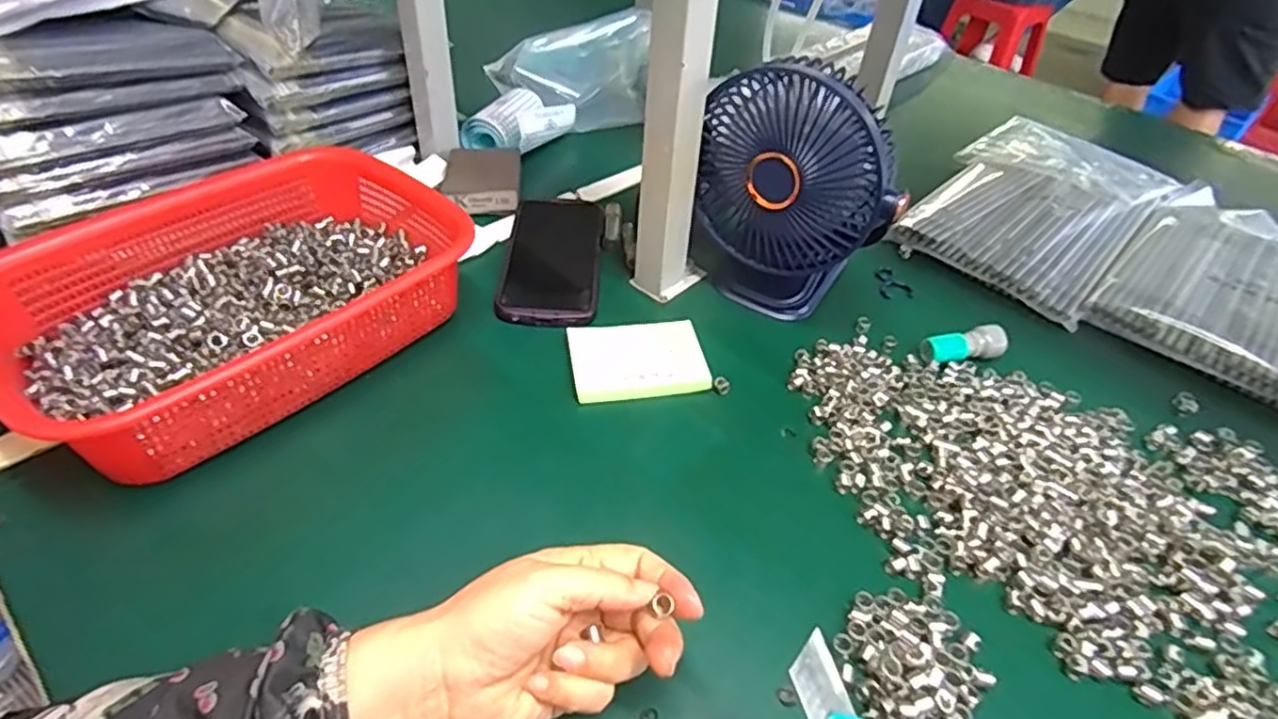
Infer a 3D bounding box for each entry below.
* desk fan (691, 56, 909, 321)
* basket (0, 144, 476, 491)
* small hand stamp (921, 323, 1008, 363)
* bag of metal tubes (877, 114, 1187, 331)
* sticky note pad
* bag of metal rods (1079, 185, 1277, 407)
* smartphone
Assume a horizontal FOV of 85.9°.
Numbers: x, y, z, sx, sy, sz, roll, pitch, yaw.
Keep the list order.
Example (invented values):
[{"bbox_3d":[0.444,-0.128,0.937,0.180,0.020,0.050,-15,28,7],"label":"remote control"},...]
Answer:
[{"bbox_3d":[0.110,-0.119,0.508,0.133,0.190,0.093,9,41,6],"label":"desk fan"},{"bbox_3d":[-0.266,-0.042,0.473,0.201,0.079,0.276,32,48,28],"label":"basket"},{"bbox_3d":[0.247,-0.010,0.521,0.063,0.021,0.022,-3,42,-9],"label":"small hand stamp"},{"bbox_3d":[0.398,-0.159,0.691,0.186,0.038,0.317,34,49,29],"label":"bag of metal tubes"},{"bbox_3d":[-0.002,-0.001,0.490,0.092,0.018,0.067,-5,42,-10],"label":"sticky note pad"},{"bbox_3d":[0.555,-0.070,0.631,0.184,0.019,0.321,34,49,29],"label":"bag of metal rods"},{"bbox_3d":[-0.073,-0.087,0.584,0.080,0.016,0.171,2,41,-2],"label":"smartphone"}]

